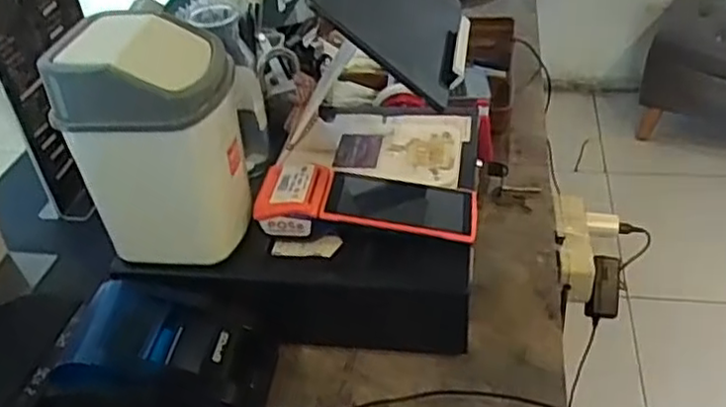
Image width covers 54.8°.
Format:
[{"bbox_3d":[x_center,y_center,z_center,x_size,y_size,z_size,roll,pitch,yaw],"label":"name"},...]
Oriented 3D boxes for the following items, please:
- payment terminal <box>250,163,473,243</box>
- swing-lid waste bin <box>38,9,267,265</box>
[{"bbox_3d":[0.006,-0.007,0.705,0.211,0.044,0.090,2,37,9],"label":"payment terminal"},{"bbox_3d":[-0.181,-0.055,0.654,0.128,0.204,0.111,3,38,11],"label":"swing-lid waste bin"}]

